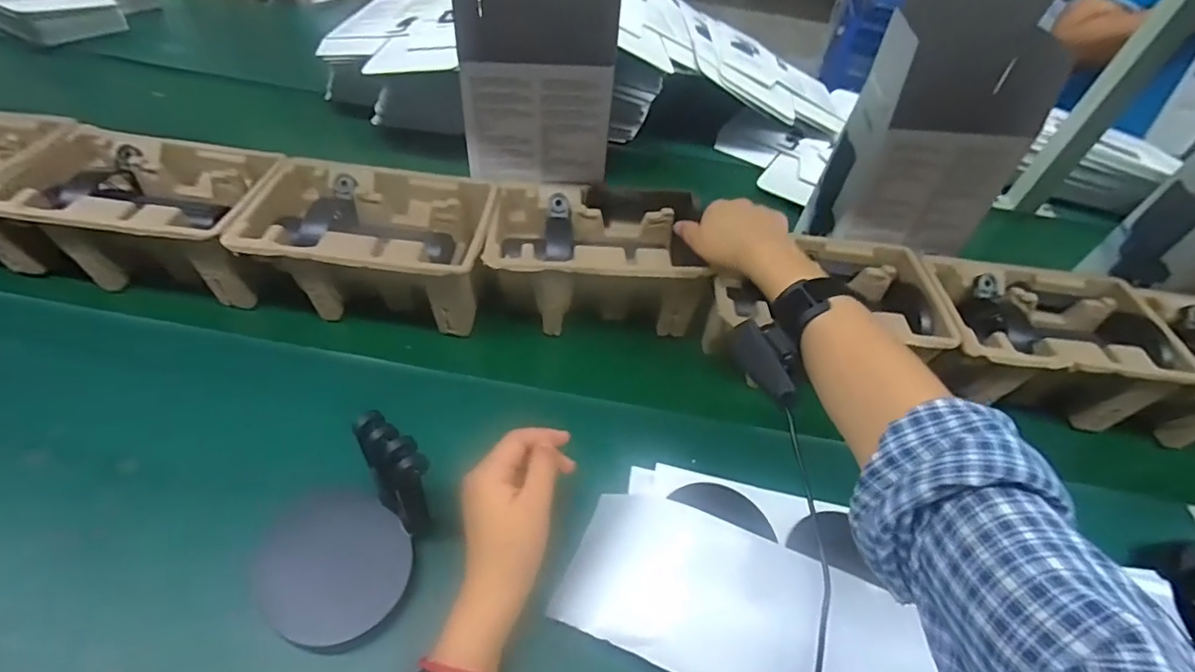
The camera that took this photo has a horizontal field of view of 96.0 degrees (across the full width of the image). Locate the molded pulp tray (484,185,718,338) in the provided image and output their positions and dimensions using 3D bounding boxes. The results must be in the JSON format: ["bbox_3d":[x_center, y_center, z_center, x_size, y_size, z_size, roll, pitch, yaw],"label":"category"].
[{"bbox_3d":[-0.002,-0.082,0.585,0.214,0.102,0.139,2,48,-3],"label":"molded pulp tray"}]

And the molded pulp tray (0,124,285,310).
[{"bbox_3d":[-0.459,-0.123,0.562,0.243,0.104,0.149,8,48,0],"label":"molded pulp tray"}]

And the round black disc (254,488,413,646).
[{"bbox_3d":[-0.198,0.165,0.400,0.118,0.012,0.096,37,53,19],"label":"round black disc"}]

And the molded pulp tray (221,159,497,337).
[{"bbox_3d":[-0.226,-0.089,0.560,0.227,0.100,0.145,5,48,-2],"label":"molded pulp tray"}]

